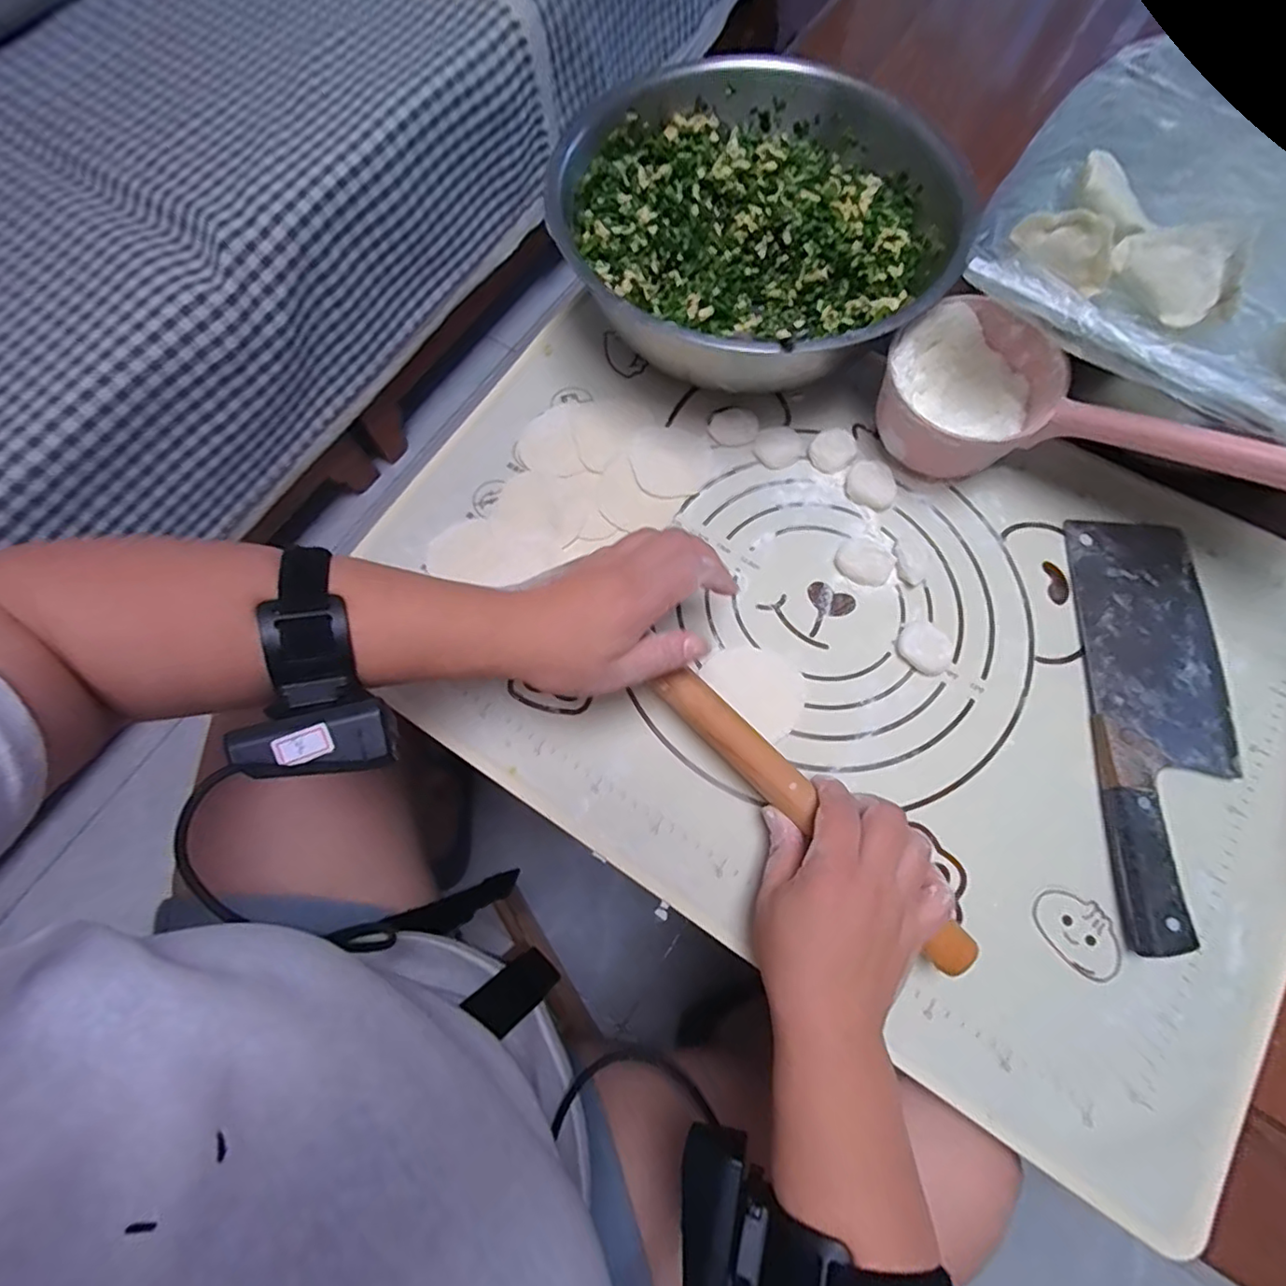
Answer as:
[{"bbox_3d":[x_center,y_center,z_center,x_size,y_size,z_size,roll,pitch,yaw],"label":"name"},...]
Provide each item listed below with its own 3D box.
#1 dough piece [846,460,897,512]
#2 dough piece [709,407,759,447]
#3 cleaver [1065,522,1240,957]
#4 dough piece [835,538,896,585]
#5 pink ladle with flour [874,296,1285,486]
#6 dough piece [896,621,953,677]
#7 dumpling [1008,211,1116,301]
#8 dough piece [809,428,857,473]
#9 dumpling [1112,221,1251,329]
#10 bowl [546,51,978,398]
[{"bbox_3d":[0.175,-0.120,0.456,0.037,0.013,0.034,0,73,2],"label":"dough piece"},{"bbox_3d":[0.073,-0.174,0.481,0.038,0.006,0.032,2,73,3],"label":"dough piece"},{"bbox_3d":[0.344,0.046,0.395,0.087,0.019,0.285,6,73,4],"label":"cleaver"},{"bbox_3d":[0.163,-0.061,0.435,0.032,0.018,0.039,-40,76,-10],"label":"dough piece"},{"bbox_3d":[0.321,-0.116,0.368,0.340,0.085,0.112,36,73,30],"label":"pink ladle with flour"},{"bbox_3d":[0.196,0.004,0.415,0.028,0.014,0.038,-36,75,-9],"label":"dough piece"},{"bbox_3d":[0.250,-0.235,0.351,0.019,0.028,0.062,-43,76,-11],"label":"dumpling"},{"bbox_3d":[0.149,-0.151,0.469,0.039,0.009,0.031,-41,76,-10],"label":"dough piece"},{"bbox_3d":[0.317,-0.219,0.348,0.049,0.026,0.063,-24,74,-6],"label":"dumpling"},{"bbox_3d":[0.095,-0.313,0.479,0.273,0.105,0.293,0,73,2],"label":"bowl"}]

